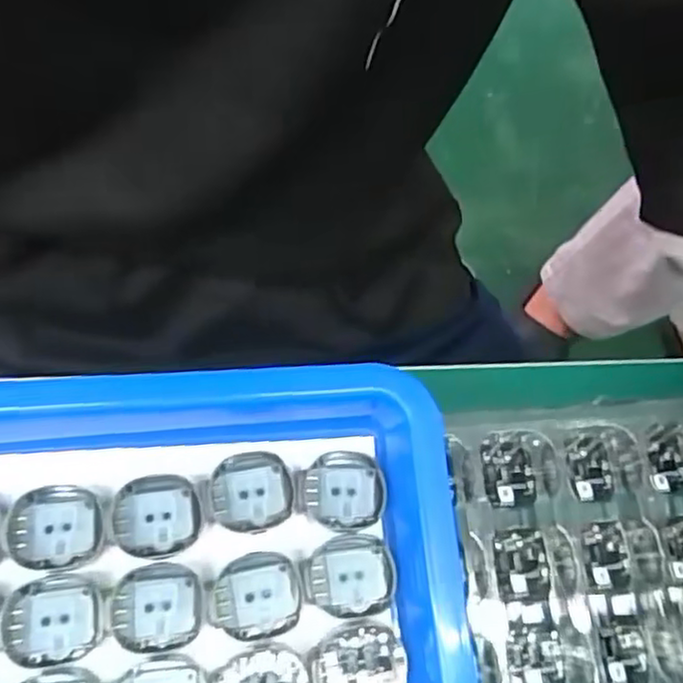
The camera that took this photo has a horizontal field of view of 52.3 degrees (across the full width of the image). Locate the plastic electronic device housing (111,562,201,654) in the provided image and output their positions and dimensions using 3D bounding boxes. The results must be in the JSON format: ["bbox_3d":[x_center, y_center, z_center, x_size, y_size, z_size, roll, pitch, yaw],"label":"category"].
[{"bbox_3d":[-0.055,0.078,0.204,0.025,0.004,0.024,-5,73,-7],"label":"plastic electronic device housing"}]

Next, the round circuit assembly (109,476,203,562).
[{"bbox_3d":[-0.057,0.054,0.213,0.026,0.004,0.024,2,73,-5],"label":"round circuit assembly"}]

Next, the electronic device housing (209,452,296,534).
[{"bbox_3d":[-0.028,0.047,0.218,0.025,0.004,0.024,-4,73,-7],"label":"electronic device housing"}]

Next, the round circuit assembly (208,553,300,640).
[{"bbox_3d":[-0.026,0.076,0.209,0.026,0.004,0.023,-5,73,-7],"label":"round circuit assembly"}]

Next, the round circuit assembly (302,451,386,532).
[{"bbox_3d":[0.001,0.048,0.222,0.025,0.004,0.024,2,73,-5],"label":"round circuit assembly"}]

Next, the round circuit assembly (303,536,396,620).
[{"bbox_3d":[0.003,0.072,0.214,0.027,0.004,0.023,-3,73,-6],"label":"round circuit assembly"}]

